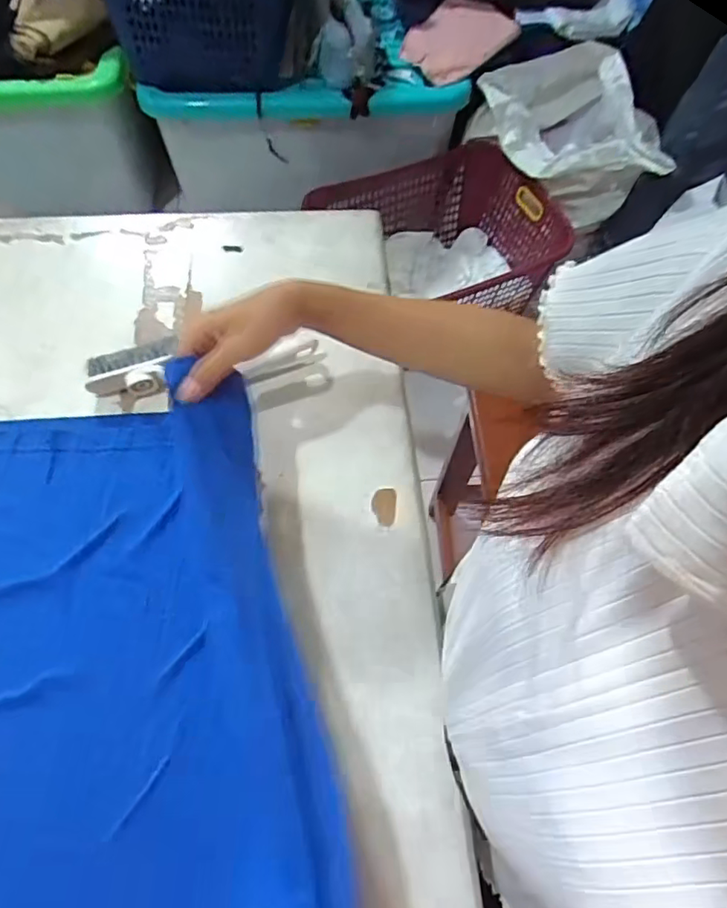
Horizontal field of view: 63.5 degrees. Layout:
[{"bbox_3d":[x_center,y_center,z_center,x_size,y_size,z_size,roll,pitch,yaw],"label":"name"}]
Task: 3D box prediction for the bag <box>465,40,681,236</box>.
[{"bbox_3d":[0.515,-0.792,1.417,0.277,0.258,0.458,-25,66,-13],"label":"bag"}]

